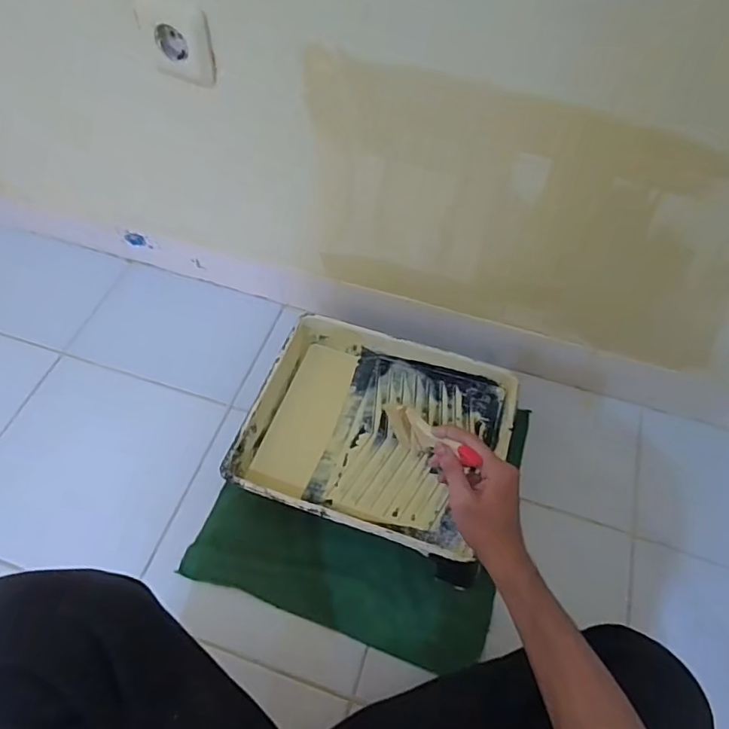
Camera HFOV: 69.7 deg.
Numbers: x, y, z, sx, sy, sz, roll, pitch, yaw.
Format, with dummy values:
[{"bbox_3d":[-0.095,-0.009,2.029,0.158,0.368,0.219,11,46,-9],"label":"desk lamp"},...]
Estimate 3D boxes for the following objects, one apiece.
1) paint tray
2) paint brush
[{"bbox_3d":[0.018,0.094,0.740,0.332,0.065,0.285,18,60,9],"label":"paint tray"},{"bbox_3d":[0.068,0.079,0.578,0.021,0.048,0.149,-36,27,-21],"label":"paint brush"}]

